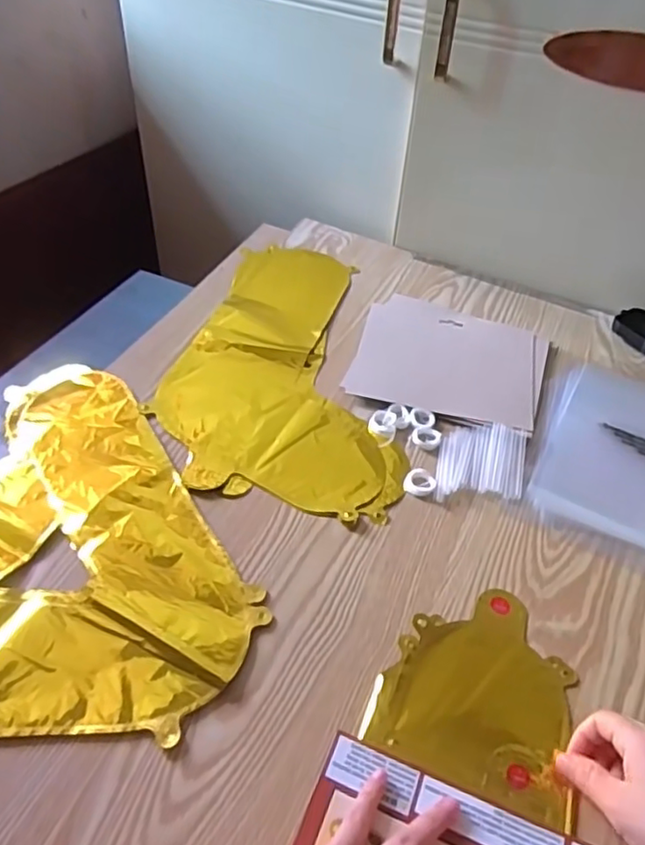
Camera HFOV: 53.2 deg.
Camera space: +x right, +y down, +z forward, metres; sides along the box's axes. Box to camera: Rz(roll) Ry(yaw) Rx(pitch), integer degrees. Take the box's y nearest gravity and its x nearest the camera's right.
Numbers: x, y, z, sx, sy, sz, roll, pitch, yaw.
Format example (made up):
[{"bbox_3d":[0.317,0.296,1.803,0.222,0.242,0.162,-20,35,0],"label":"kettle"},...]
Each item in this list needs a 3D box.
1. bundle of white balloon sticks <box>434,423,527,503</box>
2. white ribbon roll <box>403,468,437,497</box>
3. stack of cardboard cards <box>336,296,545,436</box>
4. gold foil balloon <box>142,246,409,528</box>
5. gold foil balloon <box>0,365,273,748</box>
[{"bbox_3d":[0.150,0.037,0.603,0.078,0.008,0.097,12,46,7],"label":"bundle of white balloon sticks"},{"bbox_3d":[0.089,0.055,0.587,0.028,0.006,0.030,2,46,-3],"label":"white ribbon roll"},{"bbox_3d":[0.140,-0.072,0.709,0.198,0.006,0.182,15,47,10],"label":"stack of cardboard cards"},{"bbox_3d":[-0.042,-0.068,0.696,0.230,0.010,0.394,3,46,-2],"label":"gold foil balloon"},{"bbox_3d":[-0.206,0.104,0.508,0.320,0.011,0.366,18,47,13],"label":"gold foil balloon"}]

